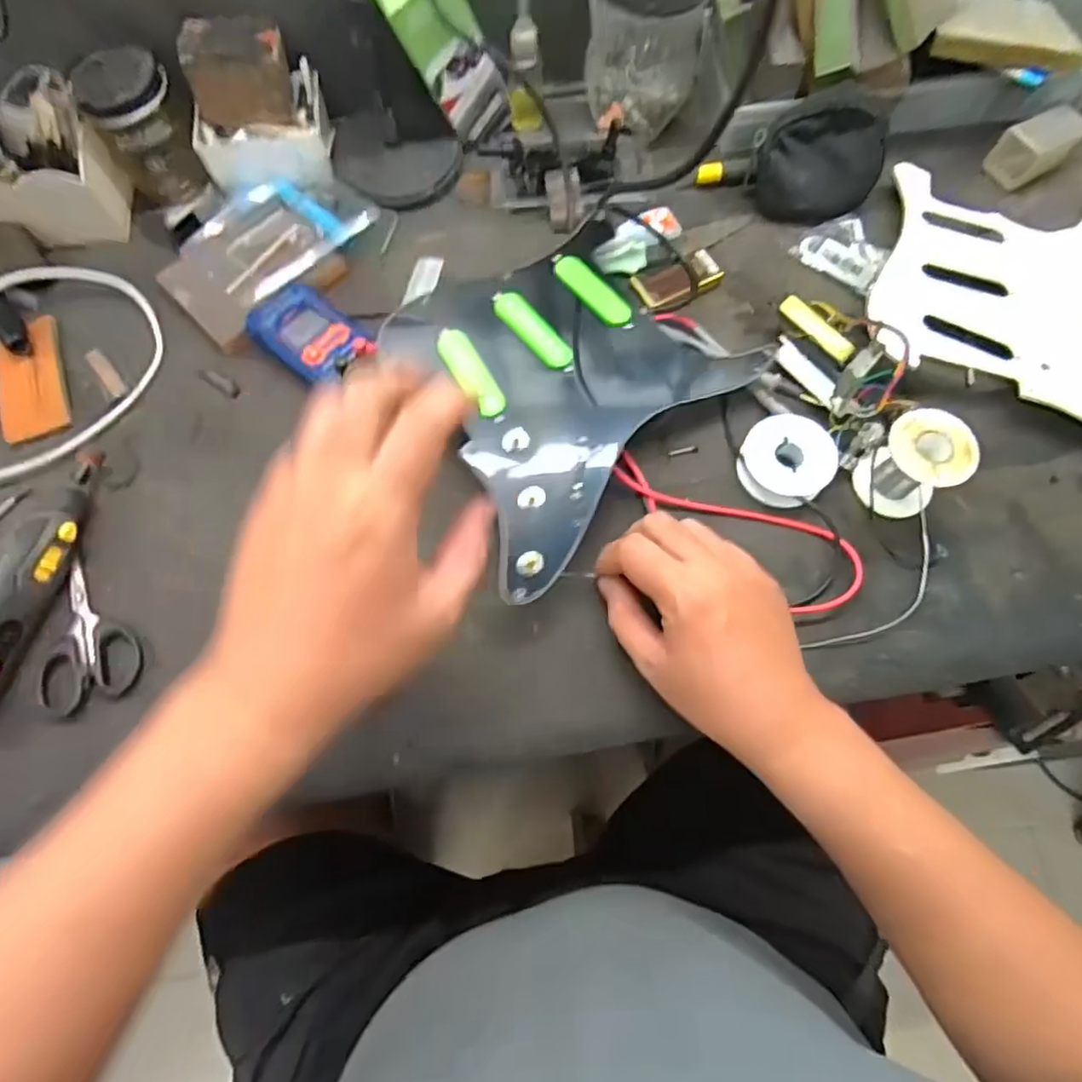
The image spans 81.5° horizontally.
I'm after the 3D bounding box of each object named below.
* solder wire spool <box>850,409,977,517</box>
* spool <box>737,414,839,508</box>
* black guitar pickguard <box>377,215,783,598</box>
[{"bbox_3d":[0.248,-0.051,0.417,0.049,0.054,0.051,0,69,1],"label":"solder wire spool"},{"bbox_3d":[0.172,-0.057,0.442,0.062,0.024,0.062,0,69,1],"label":"spool"},{"bbox_3d":[0.007,-0.115,0.435,0.196,0.025,0.249,44,72,7],"label":"black guitar pickguard"}]

